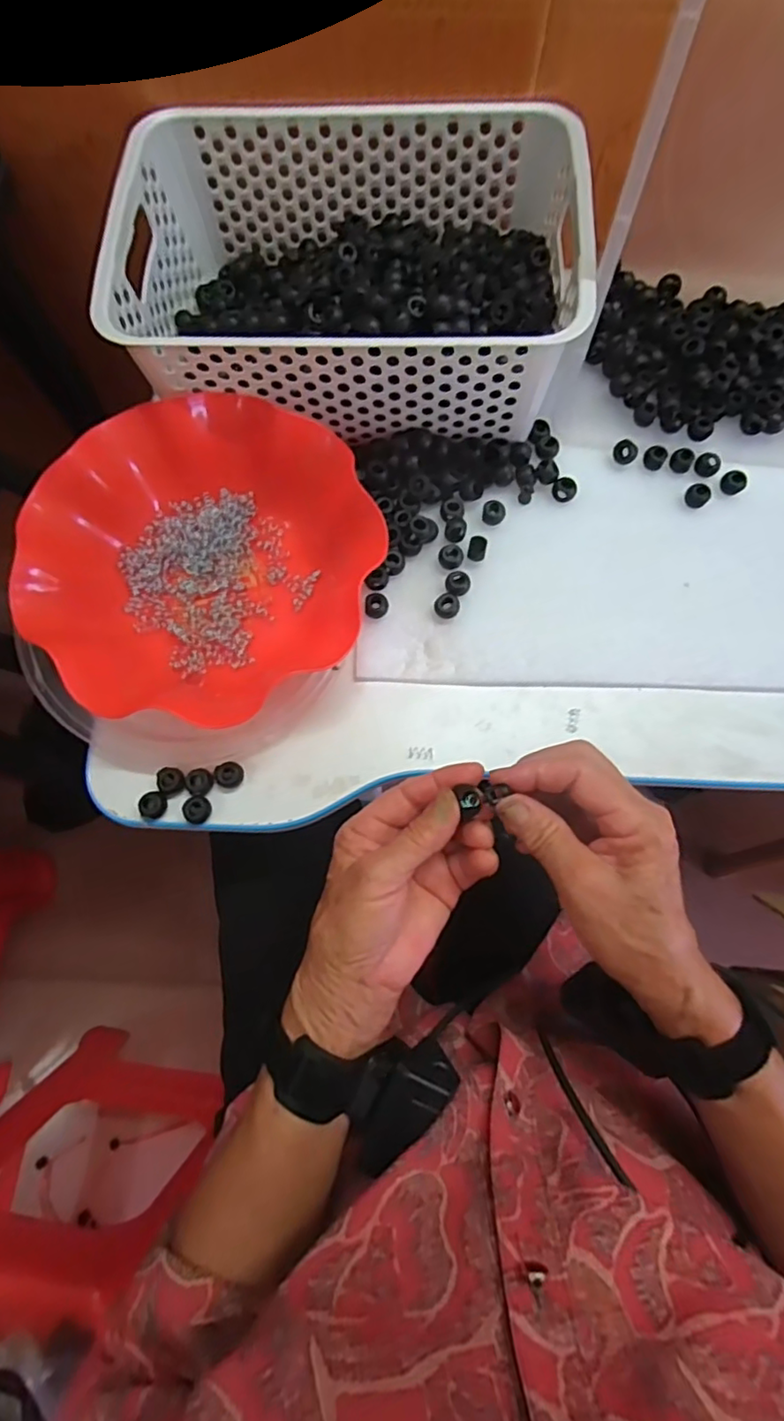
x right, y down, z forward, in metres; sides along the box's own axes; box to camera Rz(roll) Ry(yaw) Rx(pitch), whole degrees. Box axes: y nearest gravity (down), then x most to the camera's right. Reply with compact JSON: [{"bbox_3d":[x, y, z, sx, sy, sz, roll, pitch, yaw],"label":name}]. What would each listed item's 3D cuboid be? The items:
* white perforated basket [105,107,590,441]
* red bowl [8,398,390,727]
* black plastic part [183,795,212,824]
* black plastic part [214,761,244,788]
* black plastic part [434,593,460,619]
[{"bbox_3d":[-0.029,-0.311,0.427,0.302,0.105,0.203,2,77,0],"label":"white perforated basket"},{"bbox_3d":[-0.129,-0.103,0.401,0.216,0.062,0.194,-37,80,-8],"label":"red bowl"},{"bbox_3d":[-0.128,0.065,0.389,0.018,0.009,0.018,0,77,-1],"label":"black plastic part"},{"bbox_3d":[-0.109,0.043,0.395,0.018,0.016,0.018,0,77,-1],"label":"black plastic part"},{"bbox_3d":[0.039,-0.074,0.420,0.018,0.010,0.016,15,77,3],"label":"black plastic part"}]

